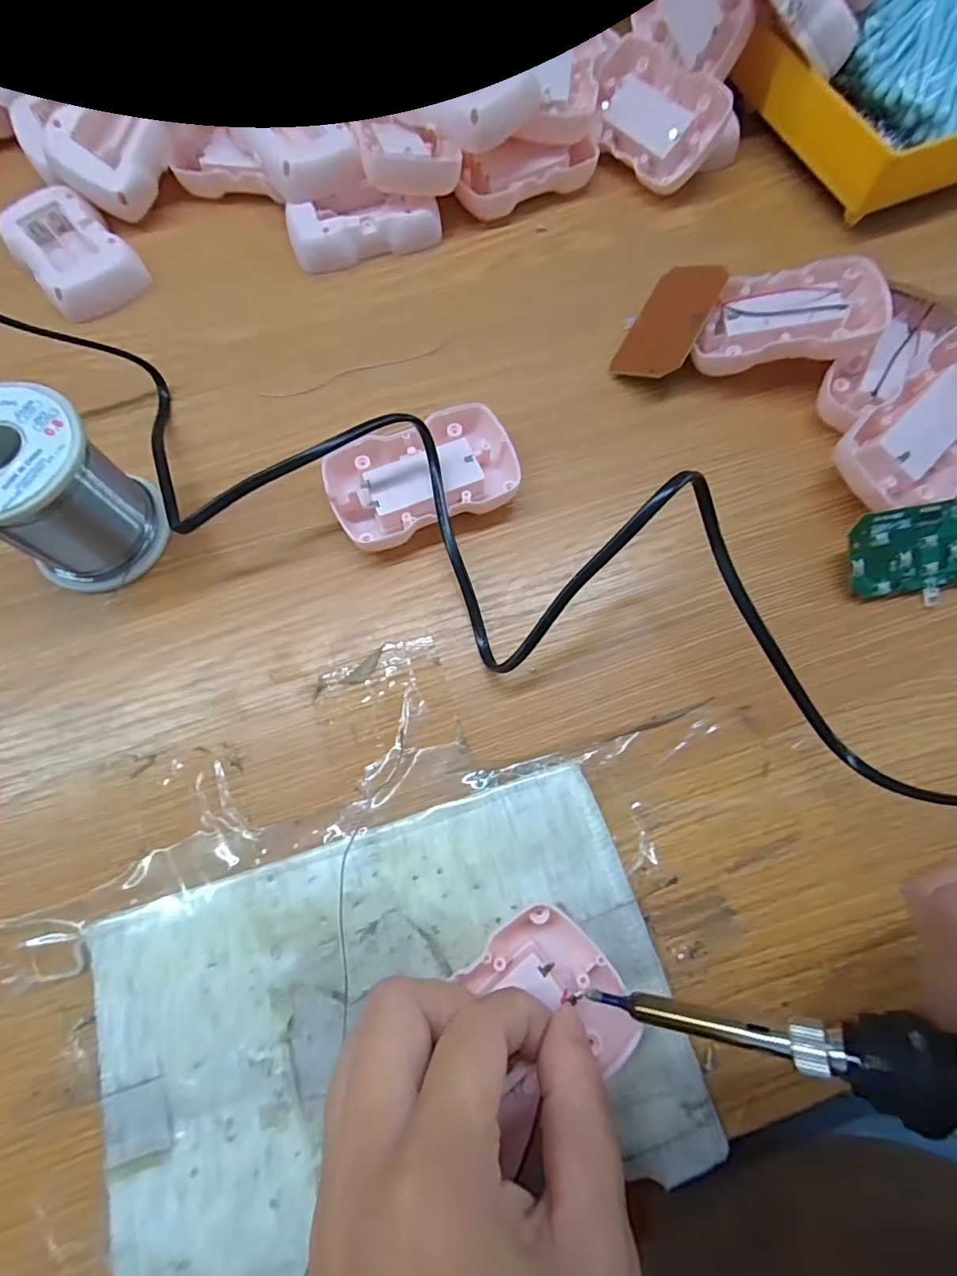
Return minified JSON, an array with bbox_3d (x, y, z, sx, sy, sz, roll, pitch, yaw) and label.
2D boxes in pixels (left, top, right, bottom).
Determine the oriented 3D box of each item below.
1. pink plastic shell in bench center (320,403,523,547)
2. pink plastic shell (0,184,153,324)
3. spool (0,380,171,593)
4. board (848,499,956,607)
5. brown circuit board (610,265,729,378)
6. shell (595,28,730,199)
[{"bbox_3d":[-0.025,-0.077,0.253,0.090,0.020,0.054,-24,74,-8],"label":"pink plastic shell in bench center"},{"bbox_3d":[-0.233,-0.221,0.299,0.051,0.020,0.081,-40,77,-12],"label":"pink plastic shell"},{"bbox_3d":[-0.179,-0.060,0.222,0.060,0.066,0.058,0,72,0],"label":"spool"},{"bbox_3d":[0.205,-0.039,0.237,0.071,0.004,0.042,-9,99,0],"label":"board"},{"bbox_3d":[0.102,-0.169,0.277,0.038,0.004,0.072,24,80,32],"label":"brown circuit board"},{"bbox_3d":[0.104,-0.313,0.315,0.087,0.018,0.054,47,110,10],"label":"shell"}]

